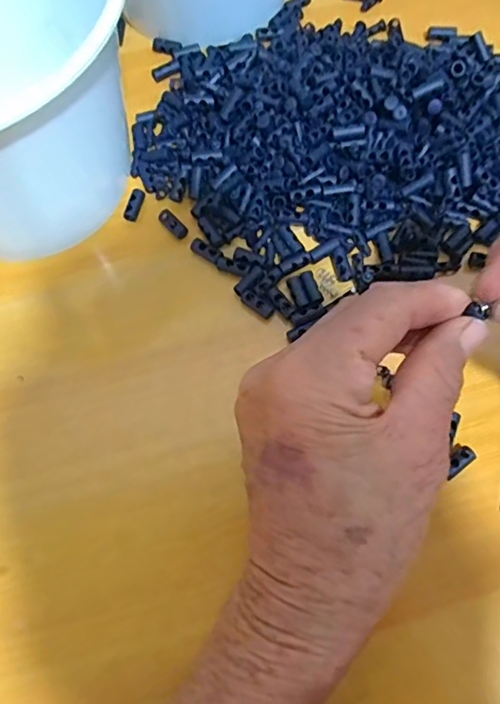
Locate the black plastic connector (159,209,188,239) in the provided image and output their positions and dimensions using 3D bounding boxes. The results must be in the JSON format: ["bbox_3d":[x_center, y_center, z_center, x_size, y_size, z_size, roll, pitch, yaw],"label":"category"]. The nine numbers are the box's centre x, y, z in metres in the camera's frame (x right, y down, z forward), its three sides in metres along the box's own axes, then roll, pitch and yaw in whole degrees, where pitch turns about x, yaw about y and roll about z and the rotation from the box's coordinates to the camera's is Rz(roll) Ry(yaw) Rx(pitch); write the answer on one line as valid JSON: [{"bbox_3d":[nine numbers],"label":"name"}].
[{"bbox_3d":[-0.044,-0.074,0.297,0.020,0.004,0.008,42,76,13],"label":"black plastic connector"}]

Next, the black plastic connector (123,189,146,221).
[{"bbox_3d":[-0.067,-0.085,0.301,0.008,0.007,0.019,17,74,7],"label":"black plastic connector"}]

